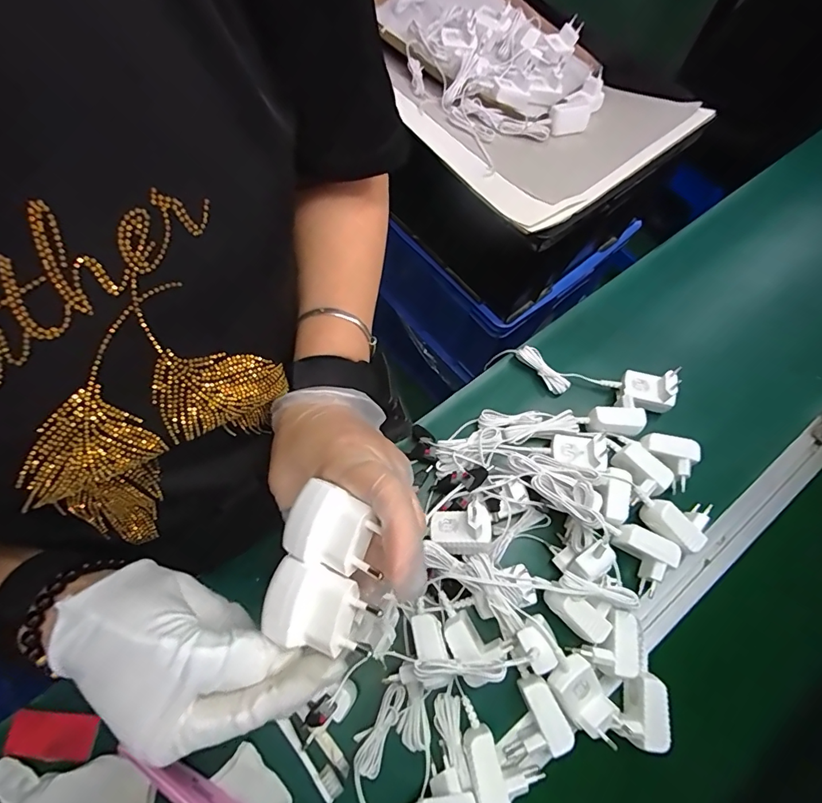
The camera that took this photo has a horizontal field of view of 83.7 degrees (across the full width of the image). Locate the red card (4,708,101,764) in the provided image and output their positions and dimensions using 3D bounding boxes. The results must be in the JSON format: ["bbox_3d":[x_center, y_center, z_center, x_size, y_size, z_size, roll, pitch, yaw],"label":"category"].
[{"bbox_3d":[-0.321,0.299,0.408,0.074,0.005,0.035,8,68,0],"label":"red card"}]

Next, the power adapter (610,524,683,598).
[{"bbox_3d":[0.234,0.160,0.473,0.065,0.042,0.052,32,70,10],"label":"power adapter"}]

